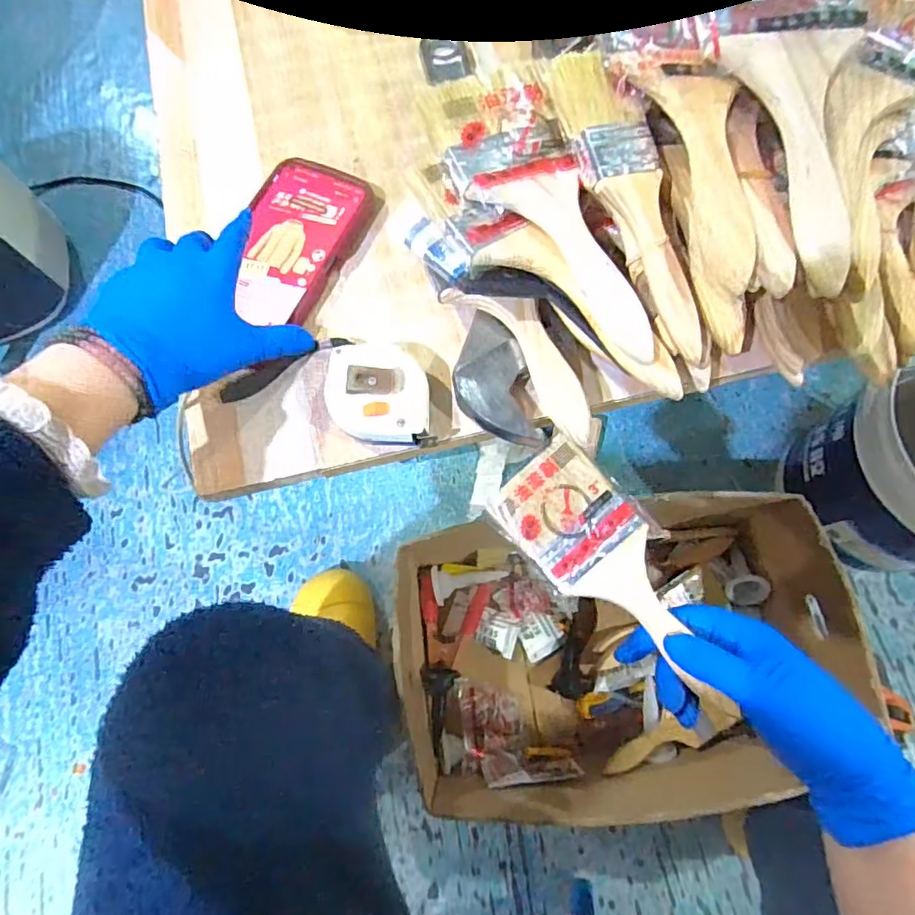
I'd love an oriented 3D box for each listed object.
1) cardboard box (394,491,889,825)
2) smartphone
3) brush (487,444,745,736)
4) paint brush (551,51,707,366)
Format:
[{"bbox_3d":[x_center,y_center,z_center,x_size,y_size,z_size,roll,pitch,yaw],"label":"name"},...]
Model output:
[{"bbox_3d":[0.186,0.231,0.664,0.463,0.203,0.300,-4,71,0],"label":"cardboard box"},{"bbox_3d":[-0.120,-0.156,0.400,0.074,0.011,0.131,22,73,9],"label":"smartphone"},{"bbox_3d":[0.101,0.076,0.334,0.063,0.015,0.181,-37,81,-10],"label":"brush"},{"bbox_3d":[0.101,-0.137,0.308,0.044,0.022,0.172,-23,92,-6],"label":"paint brush"}]

